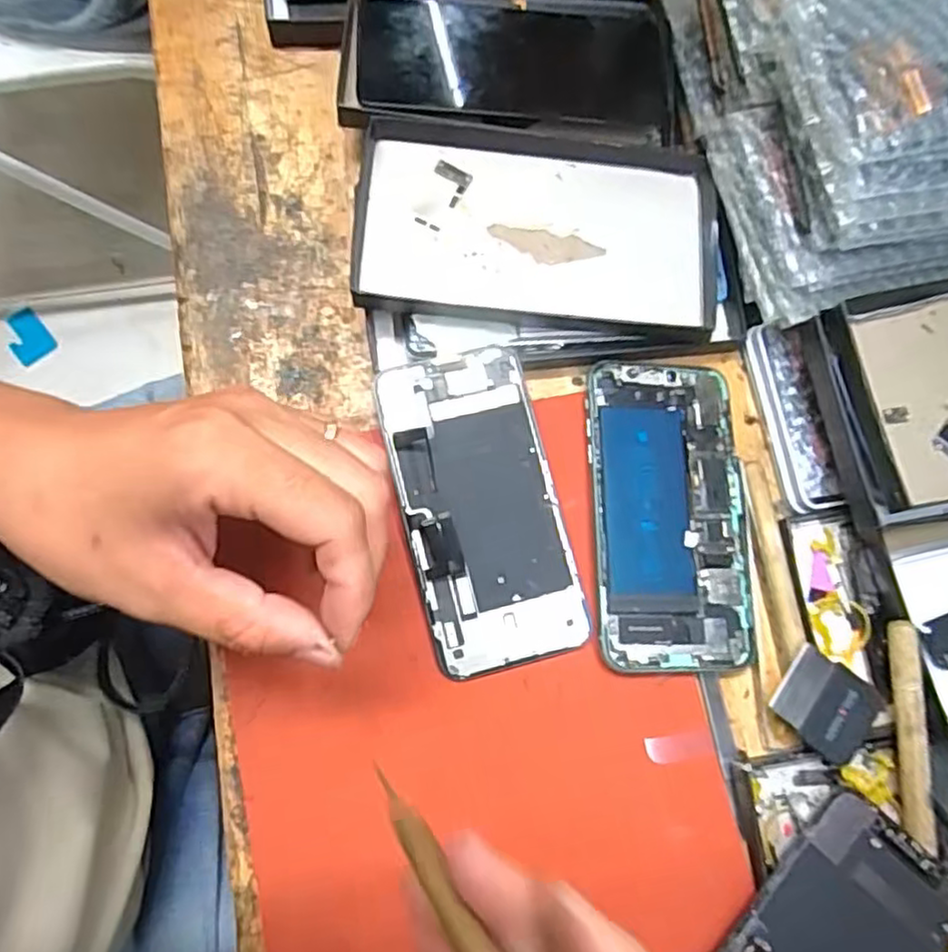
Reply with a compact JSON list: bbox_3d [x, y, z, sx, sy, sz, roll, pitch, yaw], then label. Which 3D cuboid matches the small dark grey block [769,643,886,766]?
[{"bbox_3d":[0.156,0.101,0.306,0.042,0.005,0.039,37,75,9],"label":"small dark grey block"}]

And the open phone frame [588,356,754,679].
[{"bbox_3d":[0.093,0.017,0.331,0.073,0.010,0.147,0,76,-5],"label":"open phone frame"}]

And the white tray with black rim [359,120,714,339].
[{"bbox_3d":[0.034,-0.121,0.343,0.177,0.021,0.099,5,76,-4],"label":"white tray with black rim"}]

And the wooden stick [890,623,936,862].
[{"bbox_3d":[0.187,0.110,0.295,0.010,0.014,0.093,0,76,-5],"label":"wooden stick"}]

